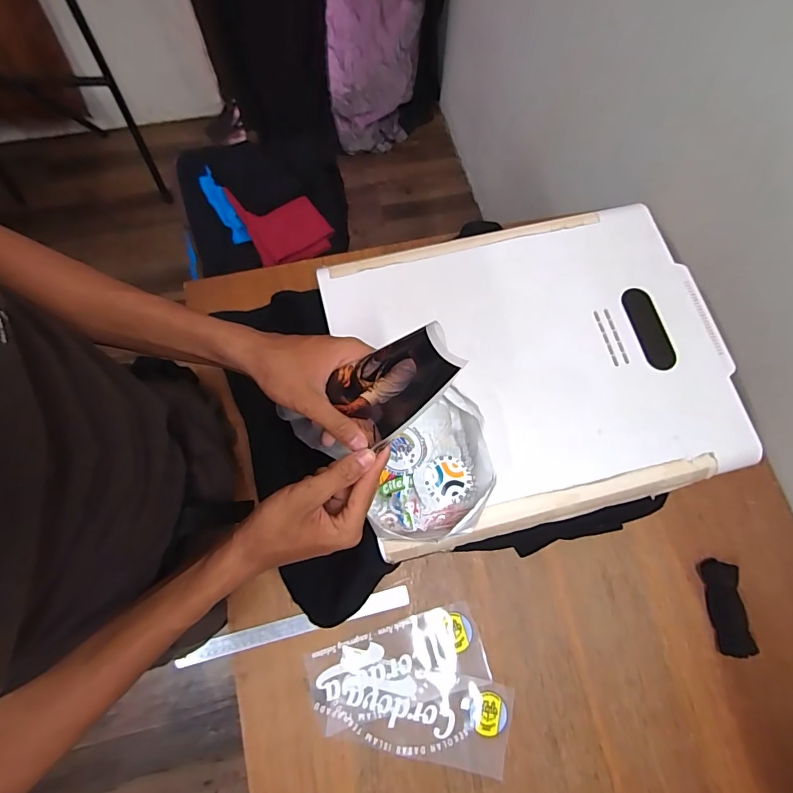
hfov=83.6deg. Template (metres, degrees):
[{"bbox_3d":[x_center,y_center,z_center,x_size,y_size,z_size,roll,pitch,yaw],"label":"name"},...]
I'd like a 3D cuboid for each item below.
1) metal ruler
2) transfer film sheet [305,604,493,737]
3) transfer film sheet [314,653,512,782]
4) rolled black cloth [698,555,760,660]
[{"bbox_3d":[-0.145,0.329,0.636,0.330,0.009,0.027,-13,73,-5],"label":"metal ruler"},{"bbox_3d":[0.003,0.384,0.628,0.239,0.007,0.110,-15,74,-8],"label":"transfer film sheet"},{"bbox_3d":[0.023,0.432,0.613,0.263,0.007,0.111,13,72,2],"label":"transfer film sheet"},{"bbox_3d":[0.491,0.311,0.658,0.046,0.030,0.132,-2,72,-3],"label":"rolled black cloth"}]

